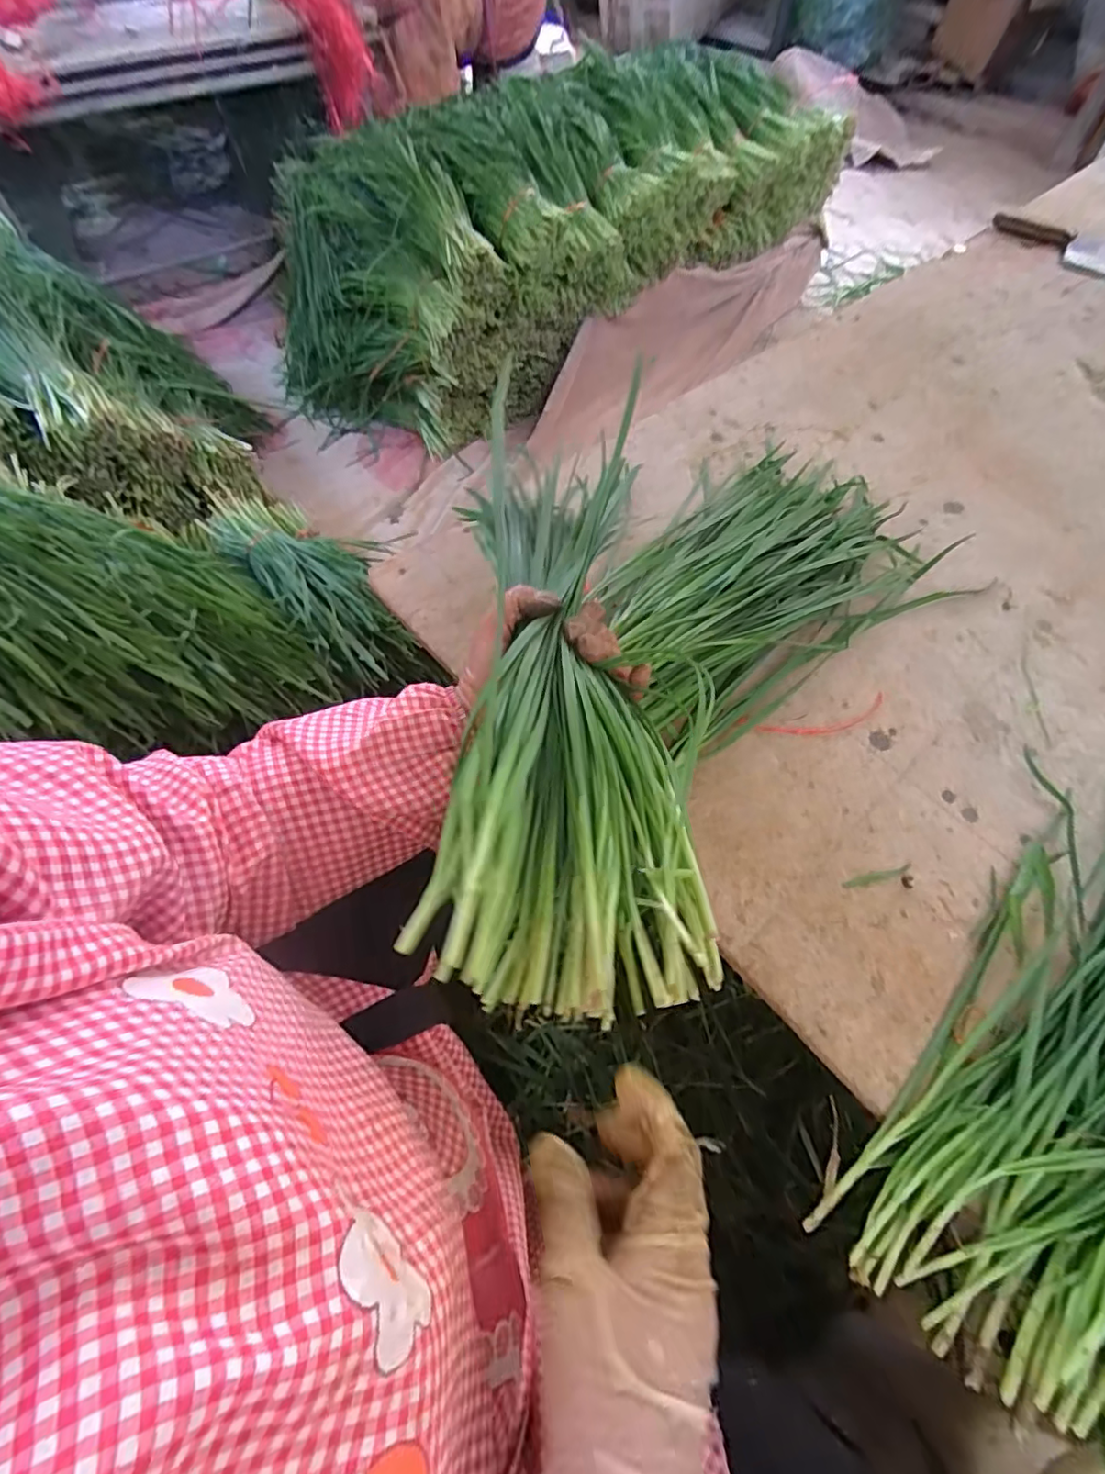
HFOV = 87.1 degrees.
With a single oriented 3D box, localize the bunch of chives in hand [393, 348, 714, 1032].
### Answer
[{"bbox_3d":[0.003,-0.052,0.345,0.140,0.064,0.388,-2,63,-2],"label":"bunch of chives in hand"}]

